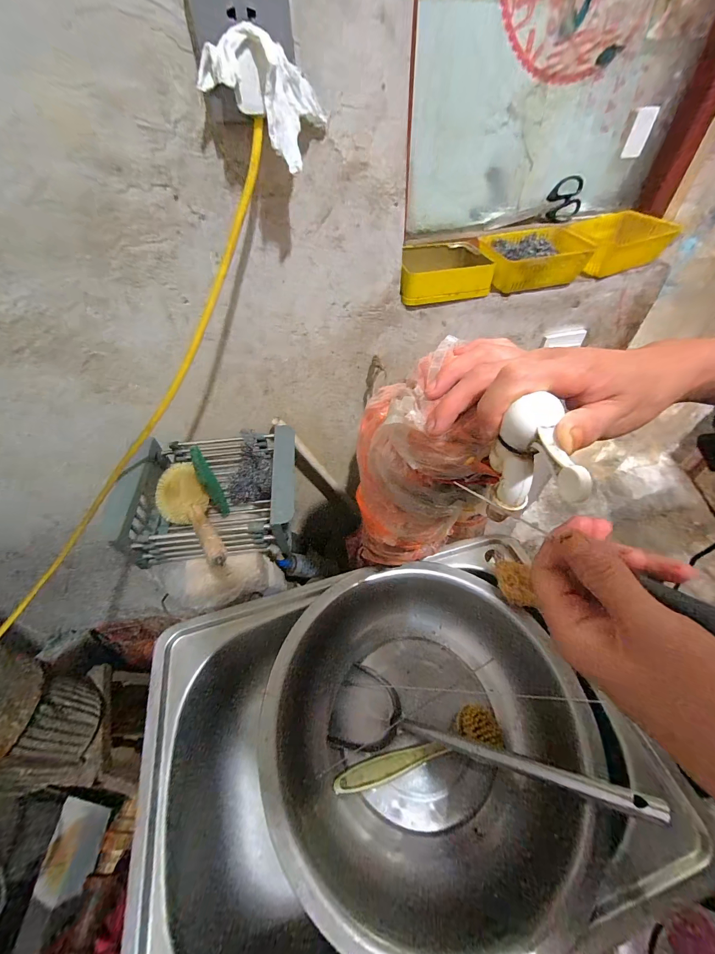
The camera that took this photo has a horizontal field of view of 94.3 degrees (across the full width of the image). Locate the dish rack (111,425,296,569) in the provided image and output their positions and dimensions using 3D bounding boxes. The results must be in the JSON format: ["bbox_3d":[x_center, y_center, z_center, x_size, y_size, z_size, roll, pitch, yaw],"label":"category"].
[{"bbox_3d":[-0.225,0.021,0.540,0.239,0.089,0.203,-6,48,-2],"label":"dish rack"}]

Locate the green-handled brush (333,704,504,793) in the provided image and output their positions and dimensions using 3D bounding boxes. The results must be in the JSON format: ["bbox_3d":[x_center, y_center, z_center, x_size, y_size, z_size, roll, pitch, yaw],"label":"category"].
[{"bbox_3d":[0.075,0.334,0.412,0.210,0.041,0.047,-11,48,-7],"label":"green-handled brush"}]

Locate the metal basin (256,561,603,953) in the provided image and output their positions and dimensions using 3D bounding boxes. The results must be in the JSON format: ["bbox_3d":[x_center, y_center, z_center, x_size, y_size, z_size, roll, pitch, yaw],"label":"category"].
[{"bbox_3d":[0.068,0.291,0.417,0.326,0.120,0.351,-2,48,2],"label":"metal basin"}]

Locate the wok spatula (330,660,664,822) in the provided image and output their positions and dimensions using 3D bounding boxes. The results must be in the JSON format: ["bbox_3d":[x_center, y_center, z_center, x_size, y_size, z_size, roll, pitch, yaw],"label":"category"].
[{"bbox_3d":[0.124,0.314,0.387,0.346,0.038,0.092,-2,44,31],"label":"wok spatula"}]

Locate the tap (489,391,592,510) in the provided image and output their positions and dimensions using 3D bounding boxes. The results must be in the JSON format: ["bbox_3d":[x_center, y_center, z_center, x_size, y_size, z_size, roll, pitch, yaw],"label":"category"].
[{"bbox_3d":[0.099,-0.001,0.193,0.029,0.068,0.057,3,48,6],"label":"tap"}]

